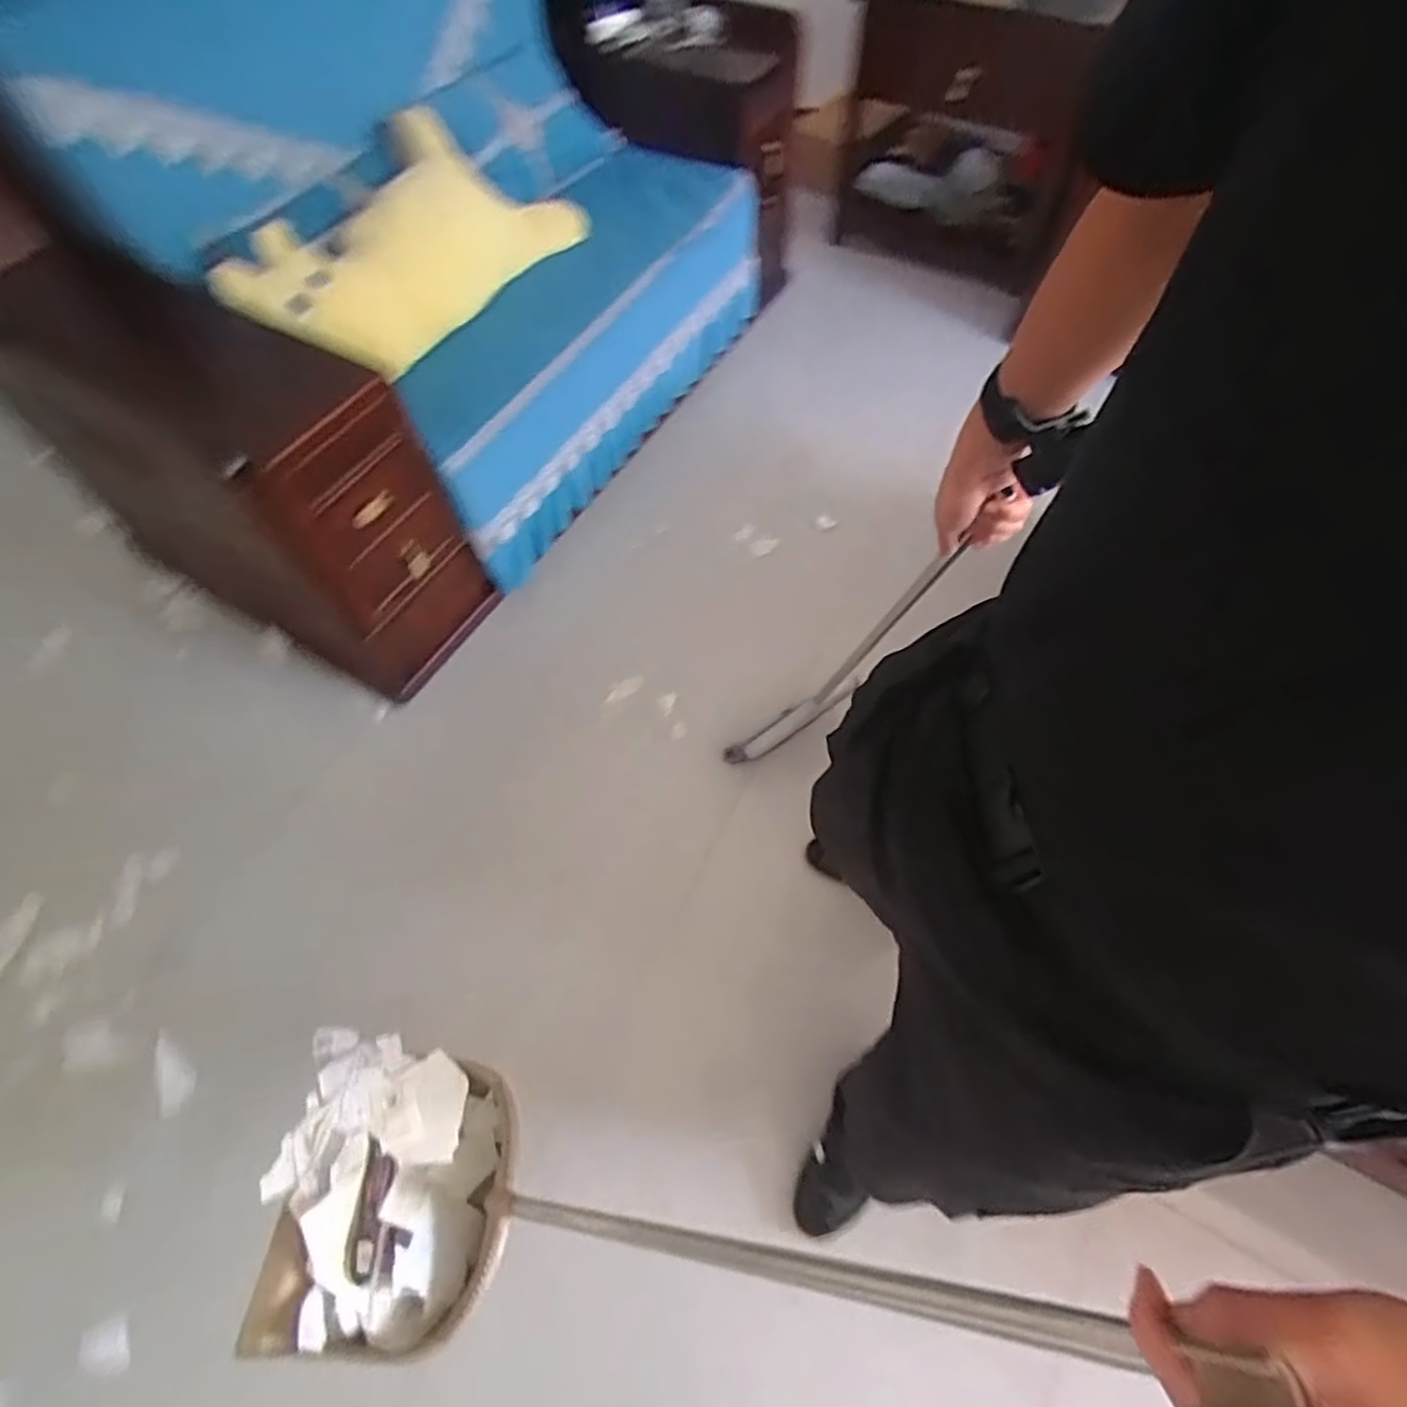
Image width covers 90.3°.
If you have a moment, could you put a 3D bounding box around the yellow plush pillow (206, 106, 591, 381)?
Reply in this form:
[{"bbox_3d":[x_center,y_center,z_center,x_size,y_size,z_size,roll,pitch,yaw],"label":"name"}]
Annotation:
[{"bbox_3d":[-0.634,-1.011,1.572,0.330,0.293,0.848,30,65,15],"label":"yellow plush pillow"}]

